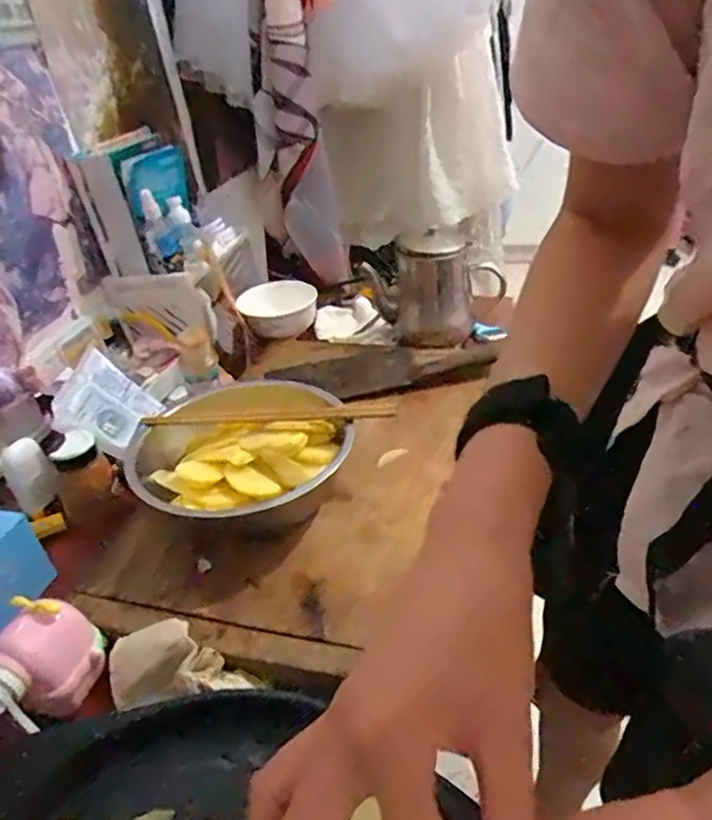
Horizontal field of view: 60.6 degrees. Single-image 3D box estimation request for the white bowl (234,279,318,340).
[{"bbox_3d":[-0.125,-0.162,0.977,0.121,0.057,0.121,-4,34,3],"label":"white bowl"}]

